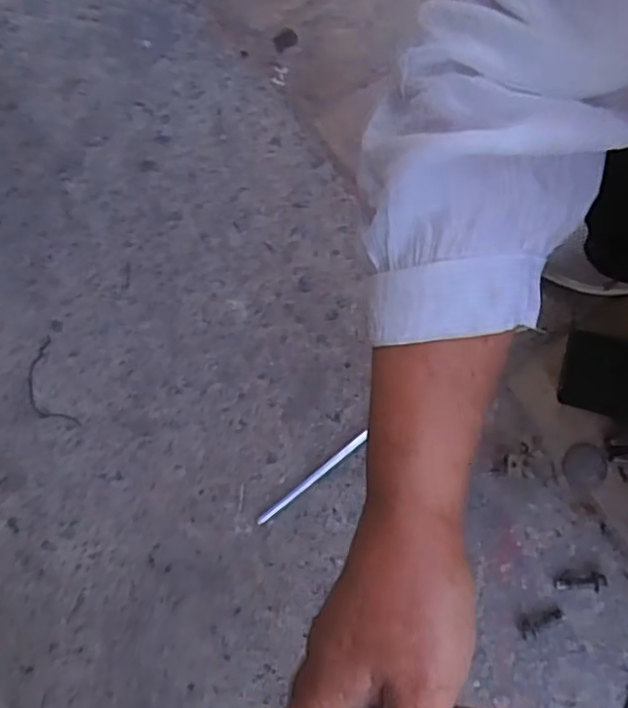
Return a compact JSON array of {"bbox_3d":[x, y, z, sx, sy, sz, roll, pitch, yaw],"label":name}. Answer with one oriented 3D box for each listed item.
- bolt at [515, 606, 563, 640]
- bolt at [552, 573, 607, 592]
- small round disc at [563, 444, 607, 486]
[{"bbox_3d":[0.180,0.212,0.502,0.038,0.006,0.018,-12,79,-4],"label":"bolt"},{"bbox_3d":[0.214,0.183,0.509,0.039,0.010,0.014,1,78,-1],"label":"bolt"},{"bbox_3d":[0.233,0.095,0.545,0.035,0.004,0.035,0,78,-1],"label":"small round disc"}]

